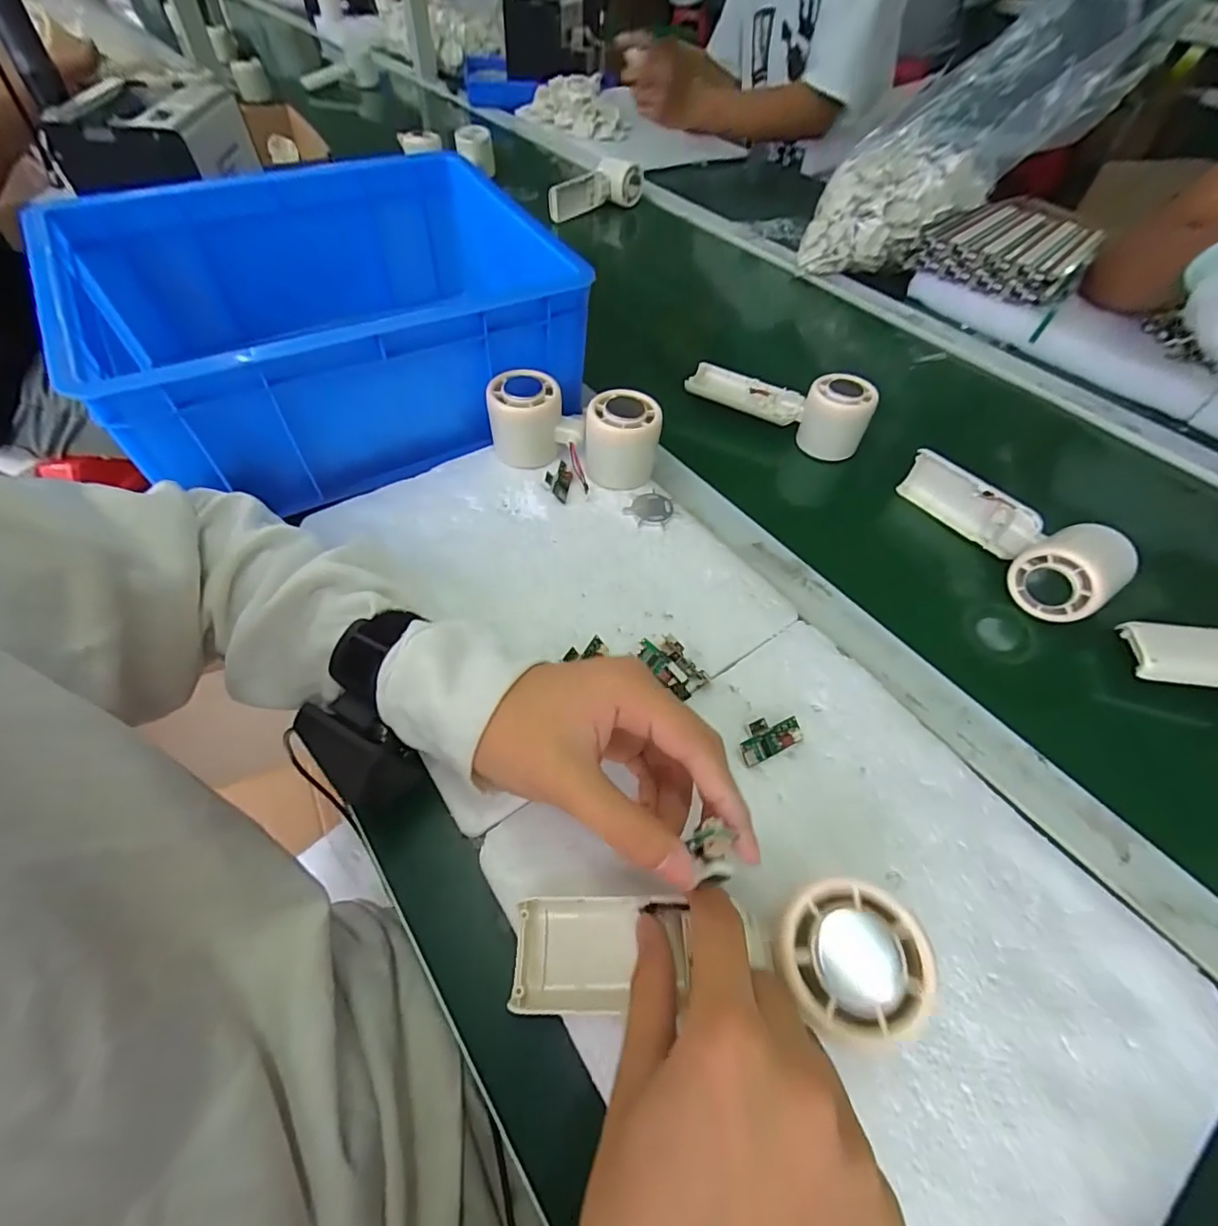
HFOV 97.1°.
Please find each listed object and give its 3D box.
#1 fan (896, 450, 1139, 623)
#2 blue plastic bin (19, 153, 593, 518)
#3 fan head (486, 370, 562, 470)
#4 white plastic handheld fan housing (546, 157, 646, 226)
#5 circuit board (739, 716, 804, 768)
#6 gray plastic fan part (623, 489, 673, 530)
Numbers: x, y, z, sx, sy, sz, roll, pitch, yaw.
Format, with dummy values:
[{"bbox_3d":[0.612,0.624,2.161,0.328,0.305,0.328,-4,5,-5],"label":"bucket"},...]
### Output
[{"bbox_3d":[0.302,-0.066,0.409,0.051,0.054,0.163,-22,59,-16],"label":"fan"},{"bbox_3d":[-0.212,-0.236,0.436,0.314,0.127,0.248,-26,60,-18],"label":"blue plastic bin"},{"bbox_3d":[-0.065,-0.152,0.427,0.056,0.057,0.051,-4,56,-4],"label":"fan head"},{"bbox_3d":[-0.019,-0.633,0.810,0.181,0.062,0.042,-31,60,-22],"label":"white plastic handheld fan housing"},{"bbox_3d":[0.089,0.071,0.305,0.037,0.012,0.021,-22,59,-16],"label":"circuit board"},{"bbox_3d":[0.033,-0.079,0.412,0.030,0.004,0.037,39,63,22],"label":"gray plastic fan part"}]

